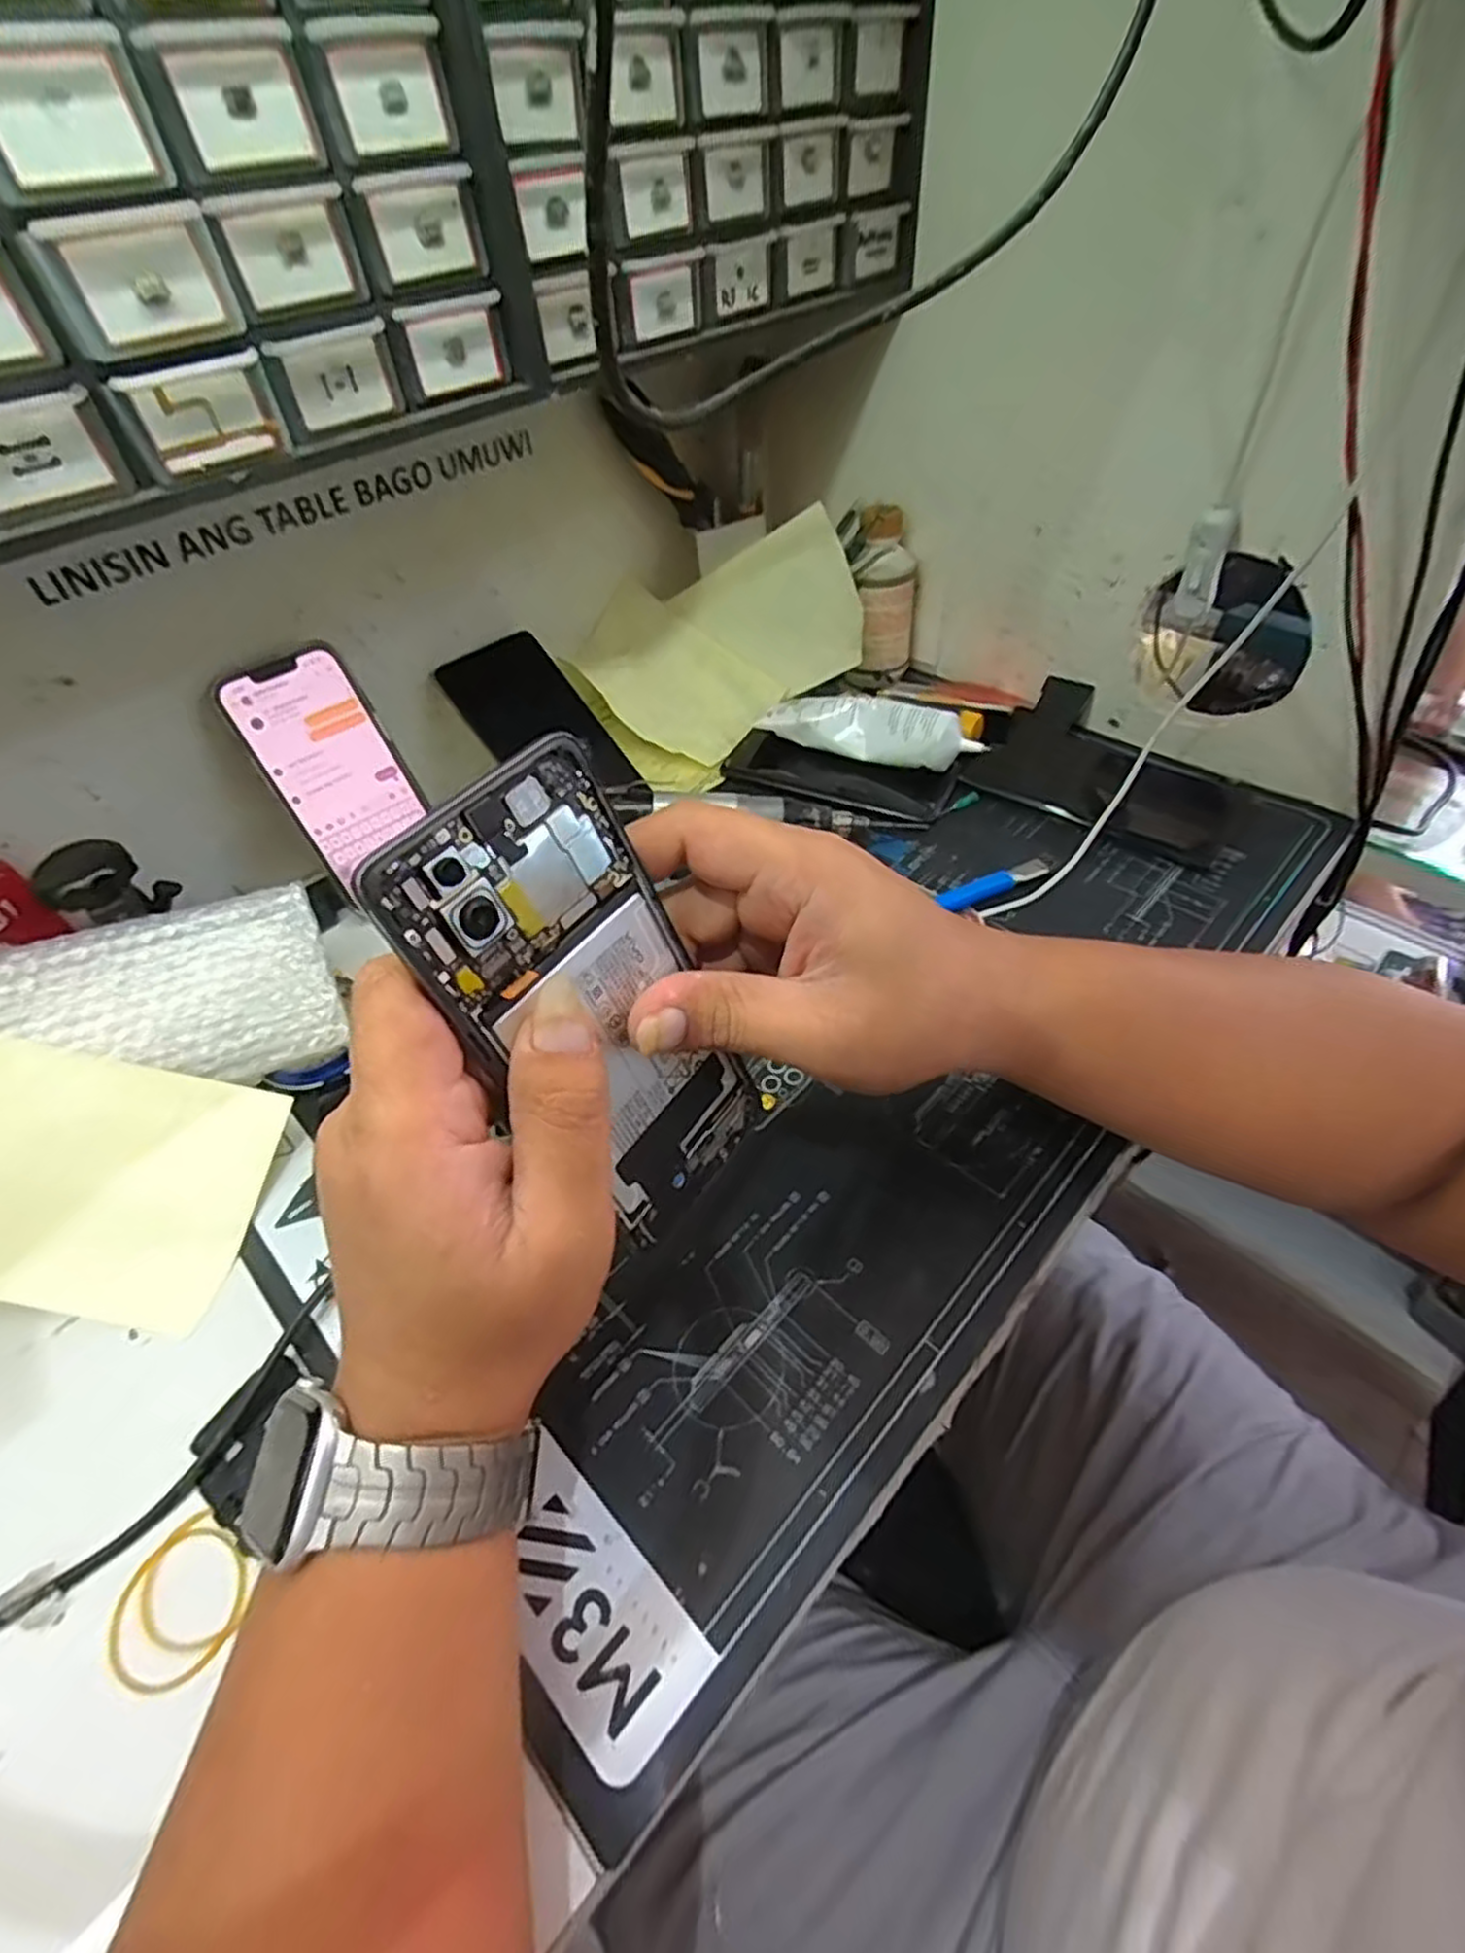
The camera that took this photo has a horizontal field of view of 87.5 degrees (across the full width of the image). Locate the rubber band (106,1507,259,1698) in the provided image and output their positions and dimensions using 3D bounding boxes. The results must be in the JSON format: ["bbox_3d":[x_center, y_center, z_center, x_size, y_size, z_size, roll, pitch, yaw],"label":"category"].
[{"bbox_3d":[-0.188,0.213,0.259,0.044,0.004,0.043,28,57,26],"label":"rubber band"}]

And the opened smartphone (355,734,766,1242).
[{"bbox_3d":[-0.038,0.013,0.236,0.004,0.156,0.075,8,46,42],"label":"opened smartphone"}]

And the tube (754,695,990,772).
[{"bbox_3d":[0.093,-0.166,0.521,0.143,0.043,0.027,16,52,17],"label":"tube"}]

